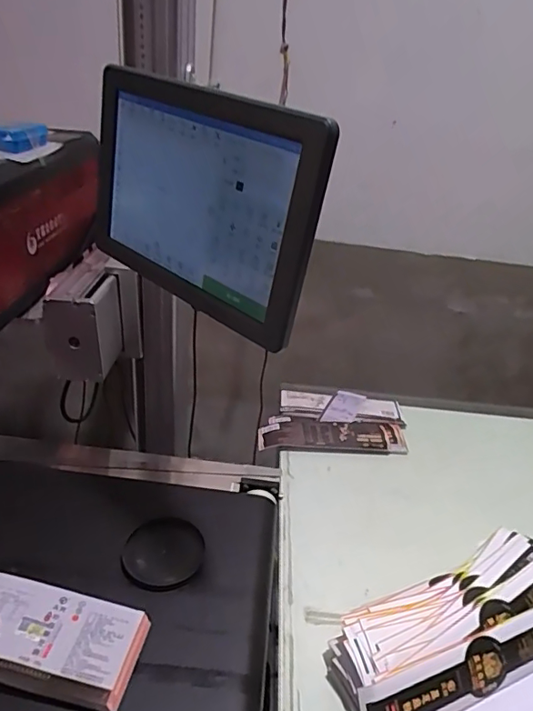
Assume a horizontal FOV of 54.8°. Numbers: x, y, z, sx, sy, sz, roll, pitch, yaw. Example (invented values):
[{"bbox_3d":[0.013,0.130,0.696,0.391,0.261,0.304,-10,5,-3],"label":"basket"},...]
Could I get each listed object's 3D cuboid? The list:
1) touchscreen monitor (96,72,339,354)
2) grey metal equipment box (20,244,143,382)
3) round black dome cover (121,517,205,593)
[{"bbox_3d":[-0.065,-0.130,0.440,0.263,0.175,0.035,31,37,34],"label":"touchscreen monitor"},{"bbox_3d":[-0.259,-0.060,0.771,0.102,0.139,0.139,16,31,15],"label":"grey metal equipment box"},{"bbox_3d":[-0.114,0.219,0.571,0.086,0.013,0.083,6,30,-3],"label":"round black dome cover"}]

